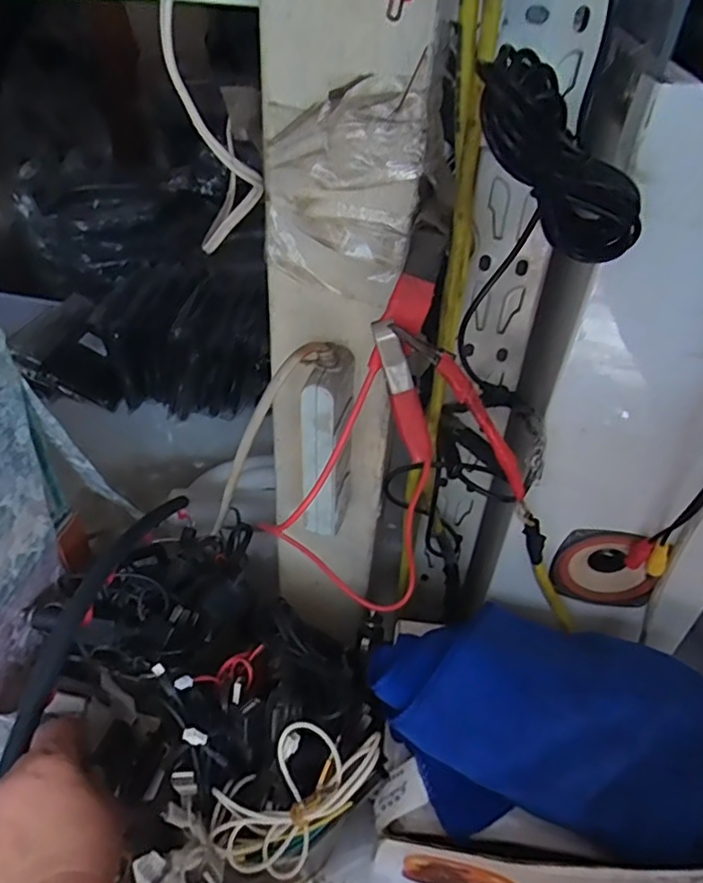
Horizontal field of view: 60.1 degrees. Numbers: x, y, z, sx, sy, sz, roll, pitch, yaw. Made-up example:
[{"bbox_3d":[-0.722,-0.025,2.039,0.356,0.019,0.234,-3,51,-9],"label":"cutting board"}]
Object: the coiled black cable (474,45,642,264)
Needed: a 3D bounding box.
[{"bbox_3d":[0.085,-0.112,0.245,0.110,0.035,0.025,27,21,-42],"label":"coiled black cable"}]

